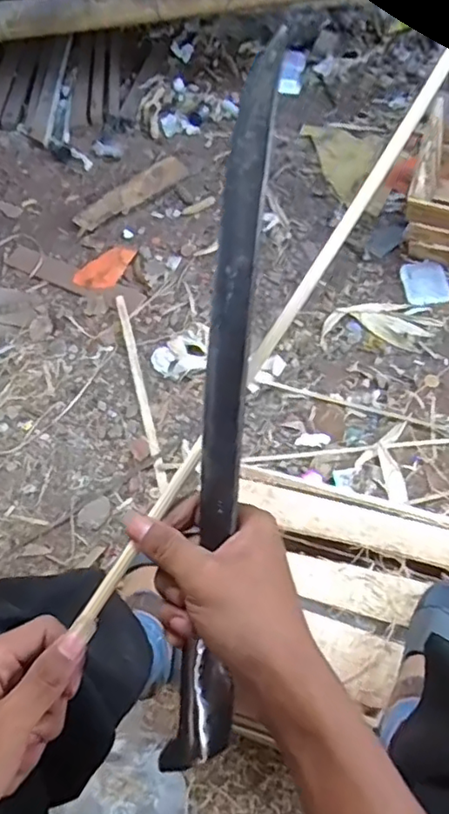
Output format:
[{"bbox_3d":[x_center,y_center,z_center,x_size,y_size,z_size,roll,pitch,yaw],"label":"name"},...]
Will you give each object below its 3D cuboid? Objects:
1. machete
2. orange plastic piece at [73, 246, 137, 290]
[{"bbox_3d":[-0.001,0.012,0.326,0.032,0.033,0.390,6,95,7],"label":"machete"},{"bbox_3d":[-0.382,-0.449,1.882,0.145,0.014,0.196,16,58,14],"label":"orange plastic piece"}]

